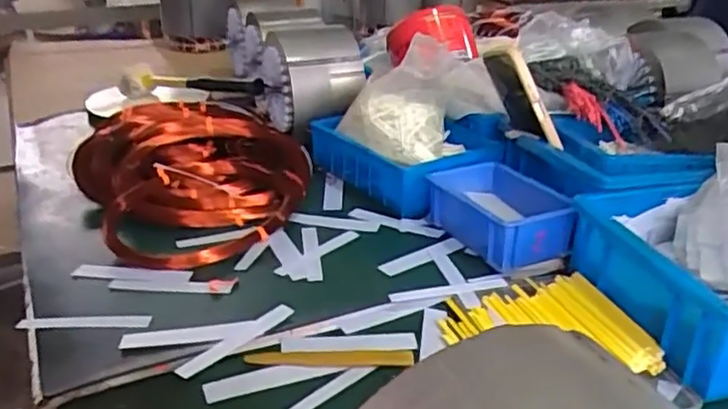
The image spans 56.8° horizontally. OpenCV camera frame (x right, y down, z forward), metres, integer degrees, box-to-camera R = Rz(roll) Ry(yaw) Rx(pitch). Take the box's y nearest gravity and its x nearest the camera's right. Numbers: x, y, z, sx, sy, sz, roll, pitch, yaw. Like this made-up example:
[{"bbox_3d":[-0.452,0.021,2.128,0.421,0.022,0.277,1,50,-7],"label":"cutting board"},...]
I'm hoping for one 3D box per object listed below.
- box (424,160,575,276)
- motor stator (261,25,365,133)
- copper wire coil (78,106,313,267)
[{"bbox_3d":[0.136,0.008,0.685,0.091,0.057,0.150,-11,28,-24],"label":"box"},{"bbox_3d":[-0.072,-0.167,0.923,0.111,0.133,0.143,-8,27,-17],"label":"motor stator"},{"bbox_3d":[-0.190,-0.047,0.786,0.249,0.061,0.321,-13,29,-27],"label":"copper wire coil"}]

